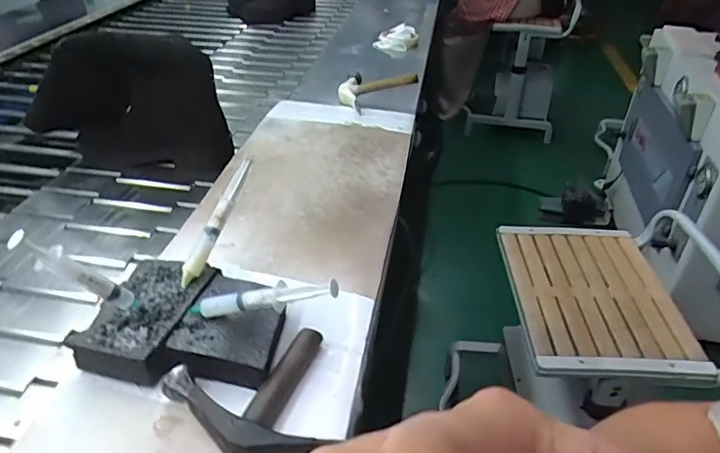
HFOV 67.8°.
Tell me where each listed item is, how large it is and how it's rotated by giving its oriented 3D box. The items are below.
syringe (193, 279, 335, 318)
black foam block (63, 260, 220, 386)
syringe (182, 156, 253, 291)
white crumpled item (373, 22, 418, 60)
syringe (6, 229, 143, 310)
[{"bbox_3d":[-0.085,0.063,0.455,0.147,0.017,0.016,-11,31,23],"label":"syringe"},{"bbox_3d":[-0.193,0.083,0.495,0.079,0.039,0.127,10,36,12],"label":"black foam block"},{"bbox_3d":[-0.140,-0.009,0.532,0.018,0.013,0.144,17,74,22],"label":"syringe"},{"bbox_3d":[0.095,-0.453,1.303,0.080,0.041,0.108,16,39,21],"label":"white crumpled item"},{"bbox_3d":[-0.227,0.041,0.440,0.021,0.120,0.019,-40,40,7],"label":"syringe"}]

